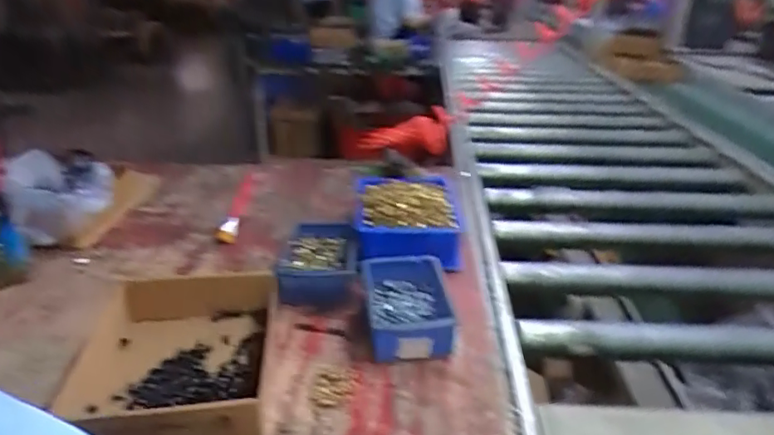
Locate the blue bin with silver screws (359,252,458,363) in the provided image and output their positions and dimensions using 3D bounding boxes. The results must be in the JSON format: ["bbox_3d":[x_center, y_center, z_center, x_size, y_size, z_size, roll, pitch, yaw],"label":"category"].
[{"bbox_3d":[0.023,0.102,0.638,0.101,0.051,0.147,-1,27,-4],"label":"blue bin with silver screws"}]

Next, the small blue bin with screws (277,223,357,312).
[{"bbox_3d":[-0.094,0.058,0.734,0.102,0.047,0.161,-1,27,-4],"label":"small blue bin with screws"}]

